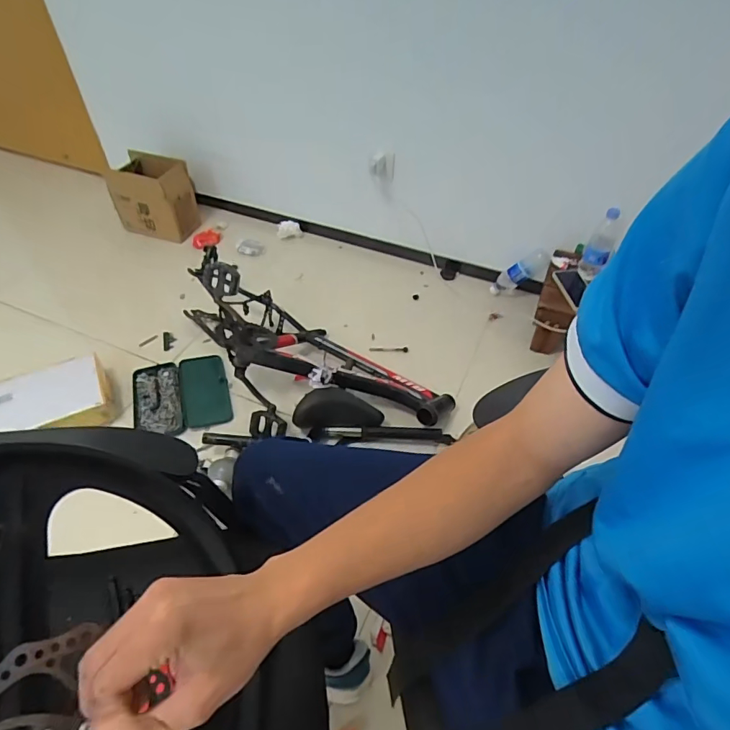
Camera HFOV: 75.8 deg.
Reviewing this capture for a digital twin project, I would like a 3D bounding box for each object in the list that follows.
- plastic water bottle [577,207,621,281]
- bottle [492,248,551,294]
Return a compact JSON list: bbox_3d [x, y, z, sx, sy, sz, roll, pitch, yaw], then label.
[{"bbox_3d":[0.647,-0.318,1.293,0.065,0.232,0.081,24,52,19],"label":"plastic water bottle"},{"bbox_3d":[0.511,-0.306,1.557,0.067,0.207,0.075,33,38,-32],"label":"bottle"}]

